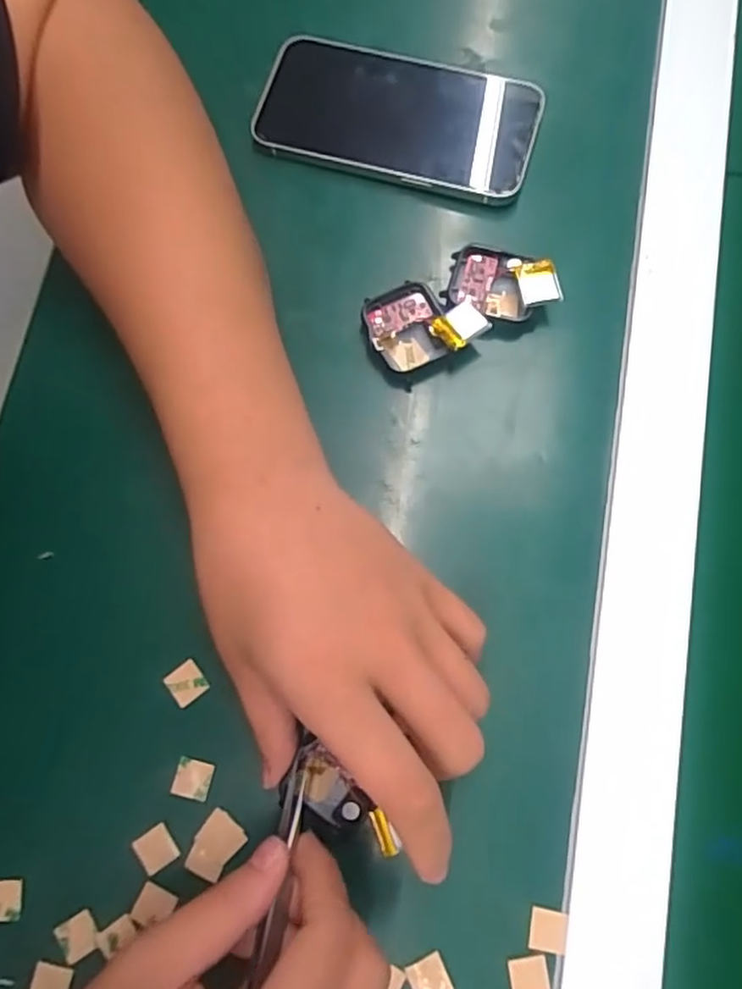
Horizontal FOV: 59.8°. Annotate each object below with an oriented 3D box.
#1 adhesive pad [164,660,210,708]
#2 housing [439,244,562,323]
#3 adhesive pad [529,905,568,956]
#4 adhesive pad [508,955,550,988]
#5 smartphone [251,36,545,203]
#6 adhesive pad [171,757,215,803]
[{"bbox_3d":[-0.082,0.084,0.286,0.016,0.004,0.016,-38,79,-8],"label":"adhesive pad"},{"bbox_3d":[0.064,-0.102,0.312,0.051,0.016,0.039,16,78,4],"label":"housing"},{"bbox_3d":[0.072,0.177,0.261,0.015,0.004,0.015,11,77,3],"label":"adhesive pad"},{"bbox_3d":[0.063,0.194,0.259,0.015,0.004,0.016,-8,77,-1],"label":"adhesive pad"},{"bbox_3d":[0.014,-0.201,0.336,0.143,0.014,0.075,16,78,4],"label":"smartphone"},{"bbox_3d":[-0.077,0.123,0.277,0.015,0.004,0.015,12,77,3],"label":"adhesive pad"}]

